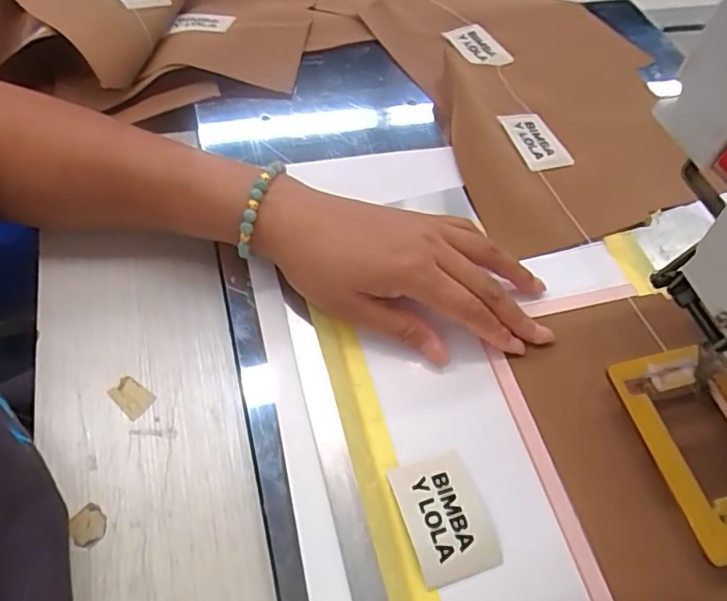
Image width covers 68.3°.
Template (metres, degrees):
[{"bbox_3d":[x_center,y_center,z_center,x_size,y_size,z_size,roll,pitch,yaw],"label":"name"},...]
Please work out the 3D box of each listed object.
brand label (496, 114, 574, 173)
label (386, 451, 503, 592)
[{"bbox_3d":[0.132,-0.124,0.416,0.036,0.005,0.058,-24,69,-15],"label":"brand label"},{"bbox_3d":[0.042,0.107,0.268,0.042,0.006,0.057,-14,61,-14],"label":"label"}]

